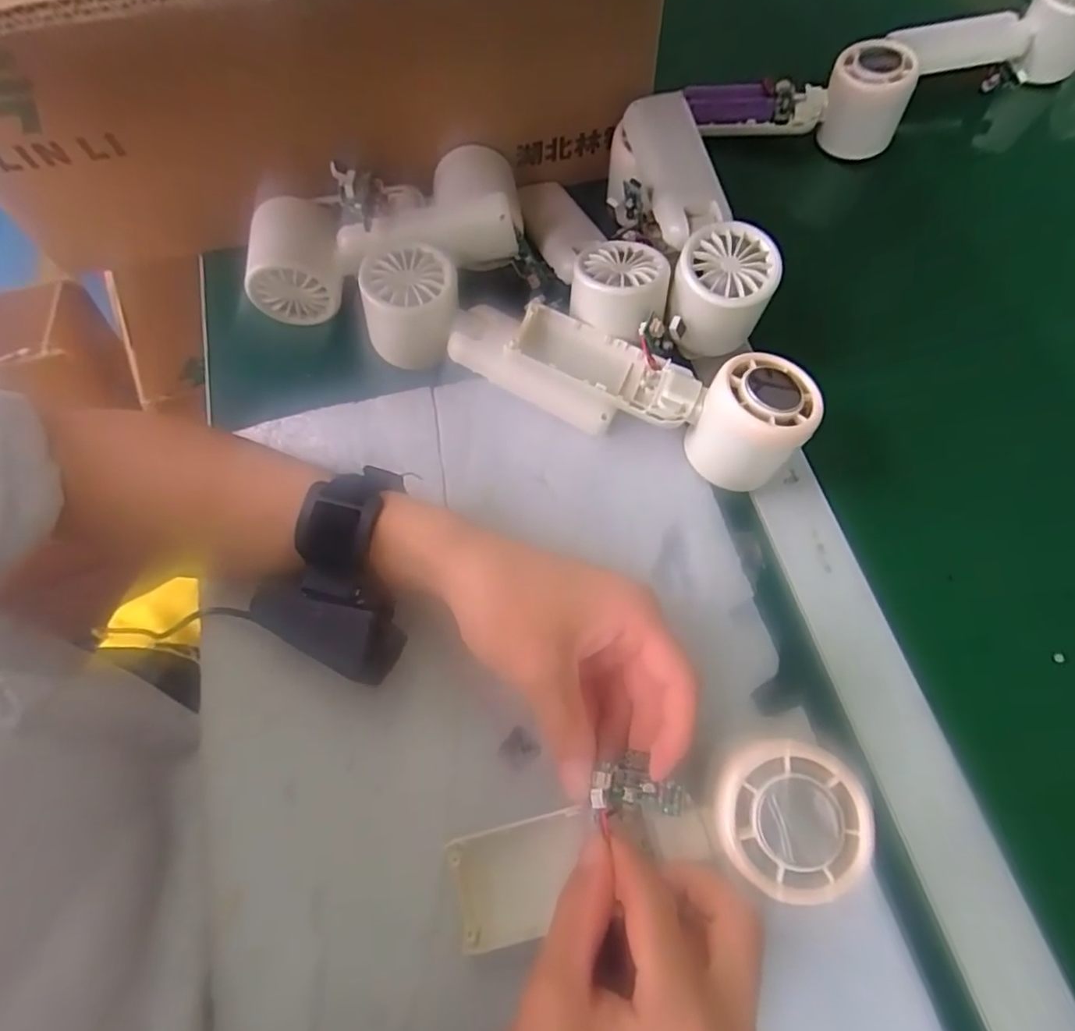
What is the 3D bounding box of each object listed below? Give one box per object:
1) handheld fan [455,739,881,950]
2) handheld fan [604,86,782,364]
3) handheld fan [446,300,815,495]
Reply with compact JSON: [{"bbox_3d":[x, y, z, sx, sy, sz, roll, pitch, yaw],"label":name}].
[{"bbox_3d":[0.039,0.130,0.239,0.169,0.028,0.055,-20,65,15],"label":"handheld fan"},{"bbox_3d":[0.084,-0.177,0.361,0.057,0.047,0.169,-20,65,-7],"label":"handheld fan"},{"bbox_3d":[0.049,-0.077,0.341,0.201,0.051,0.062,23,68,10],"label":"handheld fan"}]

